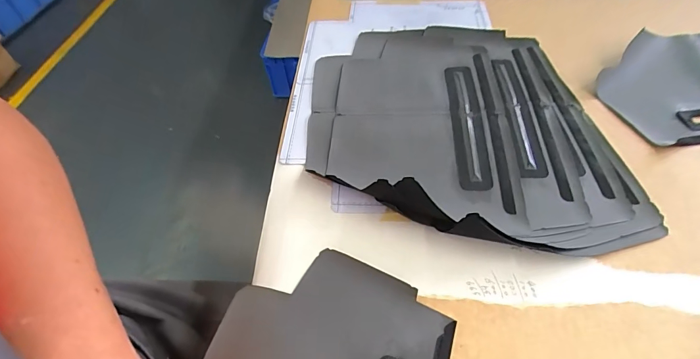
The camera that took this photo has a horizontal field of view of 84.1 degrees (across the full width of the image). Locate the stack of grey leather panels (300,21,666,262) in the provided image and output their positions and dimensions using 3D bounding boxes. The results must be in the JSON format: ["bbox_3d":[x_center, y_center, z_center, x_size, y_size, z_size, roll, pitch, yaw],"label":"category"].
[{"bbox_3d":[0.105,-0.071,0.397,0.295,0.035,0.315,-3,51,2],"label":"stack of grey leather panels"}]

